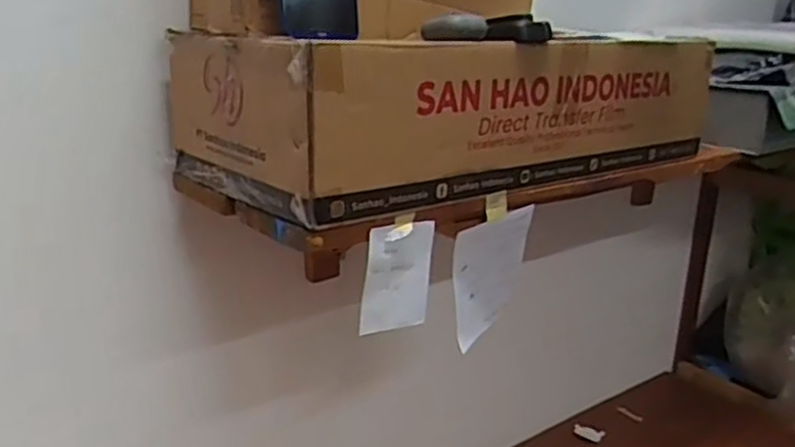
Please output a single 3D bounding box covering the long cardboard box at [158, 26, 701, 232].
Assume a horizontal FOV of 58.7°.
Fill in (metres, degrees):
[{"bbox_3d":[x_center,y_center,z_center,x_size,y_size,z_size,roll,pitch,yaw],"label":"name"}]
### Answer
[{"bbox_3d":[0.078,-0.152,0.845,0.603,0.150,0.283,-11,24,-37],"label":"long cardboard box"}]

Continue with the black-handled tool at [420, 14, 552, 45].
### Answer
[{"bbox_3d":[0.091,-0.188,0.684,0.128,0.025,0.044,-2,20,-18],"label":"black-handled tool"}]

